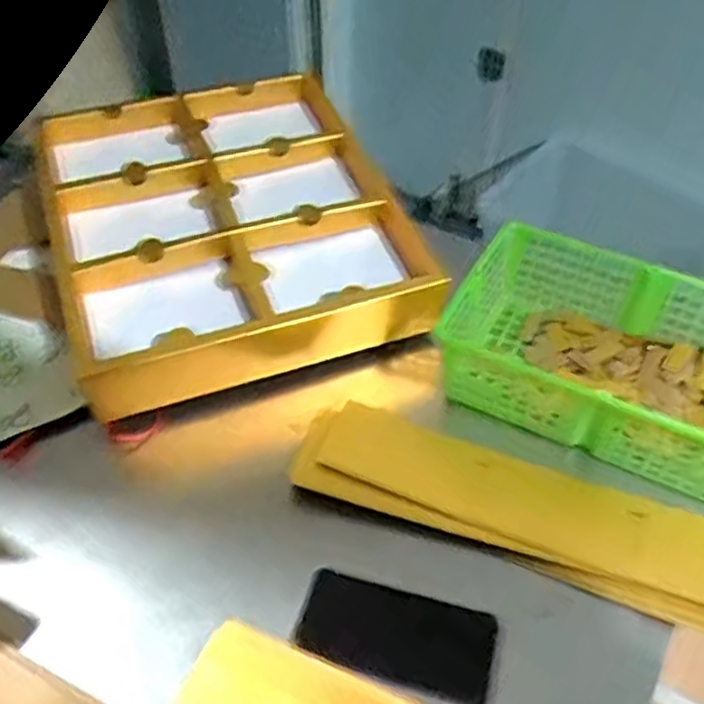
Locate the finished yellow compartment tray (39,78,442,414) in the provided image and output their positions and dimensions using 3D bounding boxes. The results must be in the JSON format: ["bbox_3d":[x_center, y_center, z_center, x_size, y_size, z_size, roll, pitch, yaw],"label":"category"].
[{"bbox_3d":[-0.153,-0.158,0.893,0.394,0.117,0.435,-14,48,-13],"label":"finished yellow compartment tray"}]

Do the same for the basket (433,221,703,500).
[{"bbox_3d":[0.275,0.008,0.751,0.341,0.104,0.195,21,49,18],"label":"basket"}]

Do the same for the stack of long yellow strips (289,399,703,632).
[{"bbox_3d":[0.175,0.152,0.667,0.463,0.029,0.101,16,48,15],"label":"stack of long yellow strips"}]

